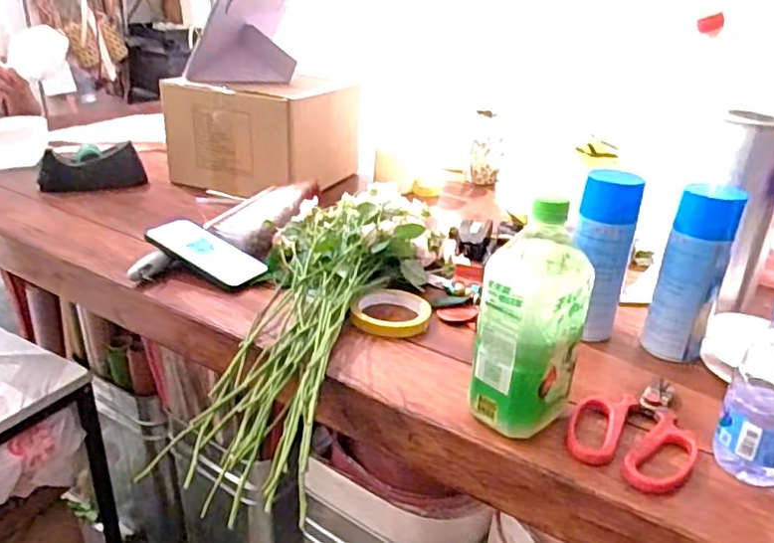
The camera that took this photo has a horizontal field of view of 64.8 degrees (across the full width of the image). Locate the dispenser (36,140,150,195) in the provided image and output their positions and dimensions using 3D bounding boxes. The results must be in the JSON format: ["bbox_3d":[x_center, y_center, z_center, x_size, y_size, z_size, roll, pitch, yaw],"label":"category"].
[{"bbox_3d":[-0.535,-0.185,1.110,0.174,0.073,0.048,-8,28,-20],"label":"dispenser"}]

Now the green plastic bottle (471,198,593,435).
[{"bbox_3d":[0.131,0.042,0.539,0.093,0.199,0.069,-16,32,-33],"label":"green plastic bottle"}]

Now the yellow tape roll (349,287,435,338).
[{"bbox_3d":[0.005,0.049,0.729,0.090,0.016,0.087,2,26,-1],"label":"yellow tape roll"}]

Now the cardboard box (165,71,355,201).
[{"bbox_3d":[-0.233,-0.277,1.179,0.285,0.177,0.266,13,28,20],"label":"cardboard box"}]

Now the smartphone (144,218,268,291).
[{"bbox_3d":[-0.246,-0.027,0.826,0.167,0.012,0.089,26,31,17],"label":"smartphone"}]

